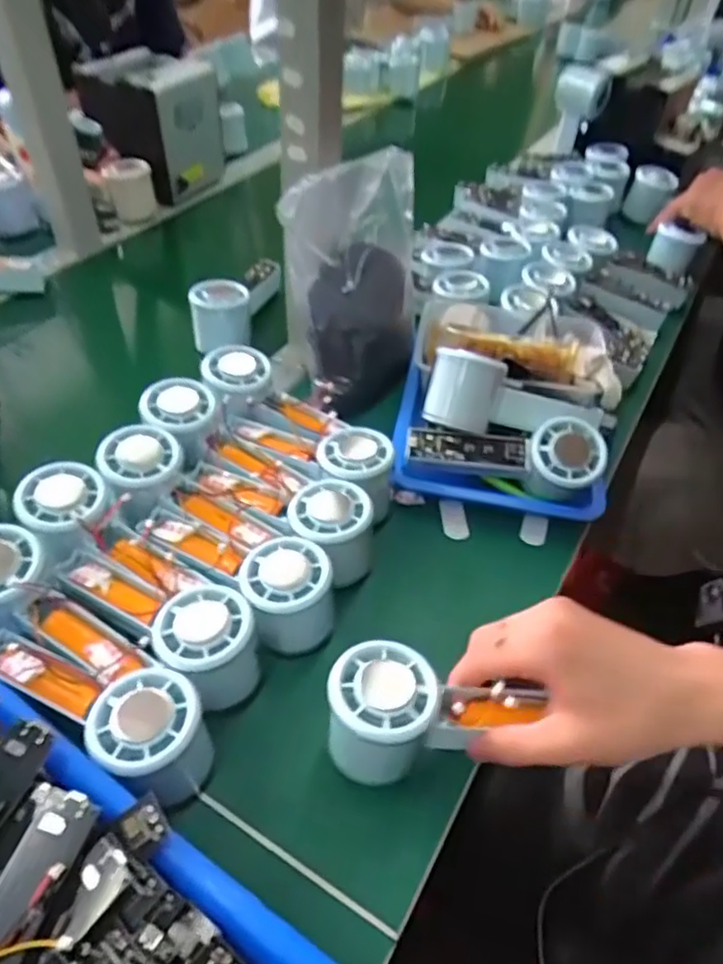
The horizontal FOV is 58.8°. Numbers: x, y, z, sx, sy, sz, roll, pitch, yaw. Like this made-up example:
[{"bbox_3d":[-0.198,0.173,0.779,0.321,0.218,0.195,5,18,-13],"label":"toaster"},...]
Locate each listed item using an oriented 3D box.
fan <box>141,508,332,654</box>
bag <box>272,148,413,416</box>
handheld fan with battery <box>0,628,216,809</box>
[{"bbox_3d":[-0.086,0.054,0.433,0.152,0.051,0.069,35,54,27],"label":"fan"},{"bbox_3d":[0.004,-0.180,0.565,0.102,0.177,0.150,25,50,20],"label":"bag"},{"bbox_3d":[-0.153,0.122,0.370,0.148,0.055,0.052,27,50,21],"label":"handheld fan with battery"}]

